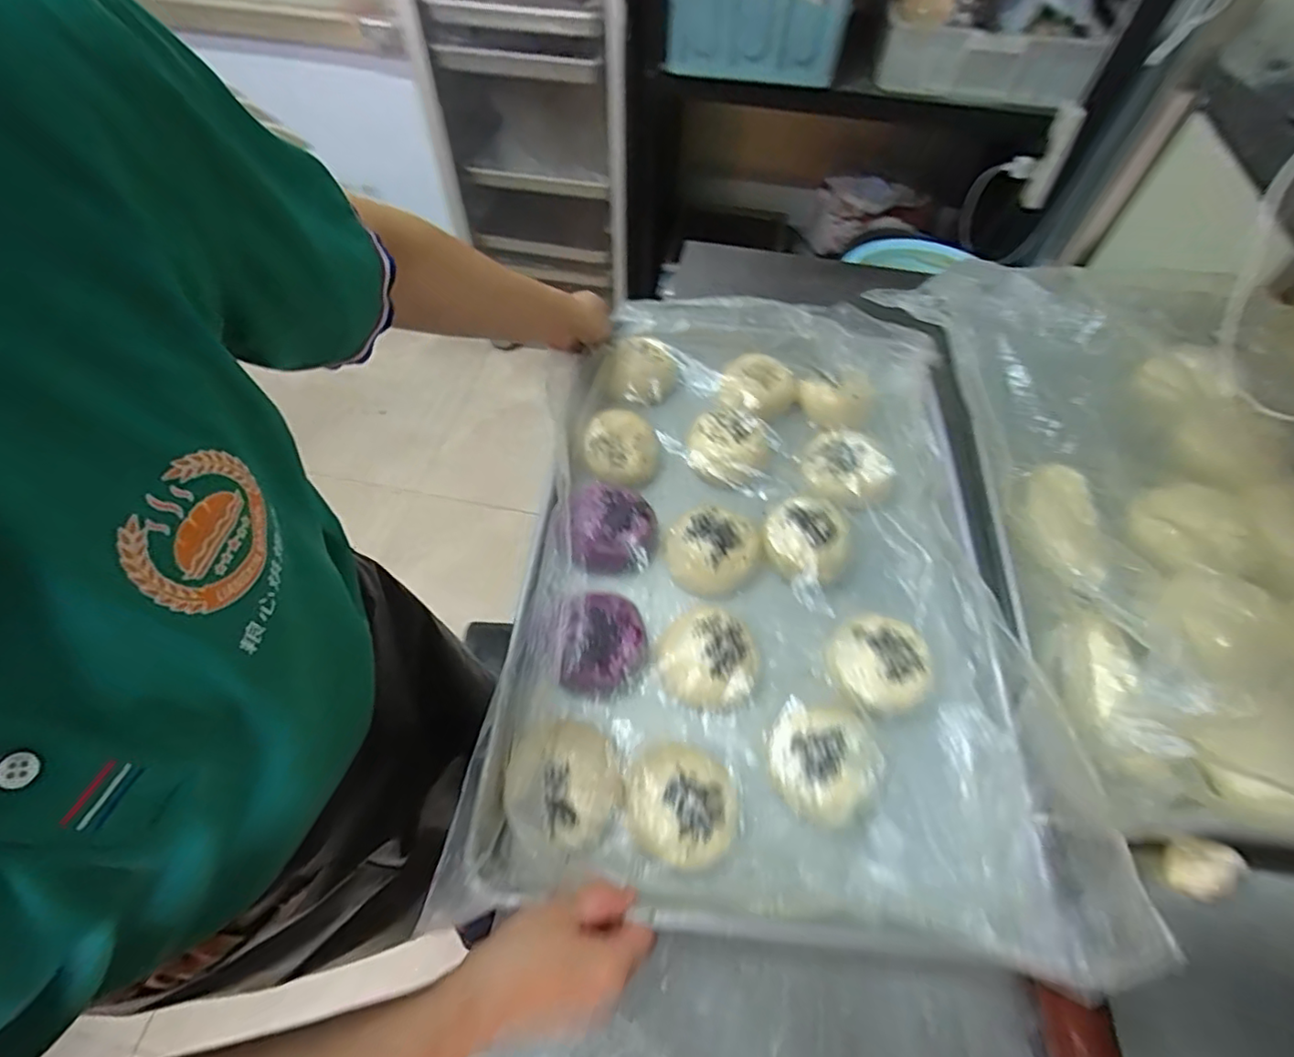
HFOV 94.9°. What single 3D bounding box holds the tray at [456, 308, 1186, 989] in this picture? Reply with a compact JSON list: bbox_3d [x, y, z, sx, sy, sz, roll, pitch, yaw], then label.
[{"bbox_3d":[0.116,0.009,0.548,0.423,0.079,0.602,4,59,4],"label":"tray"}]

